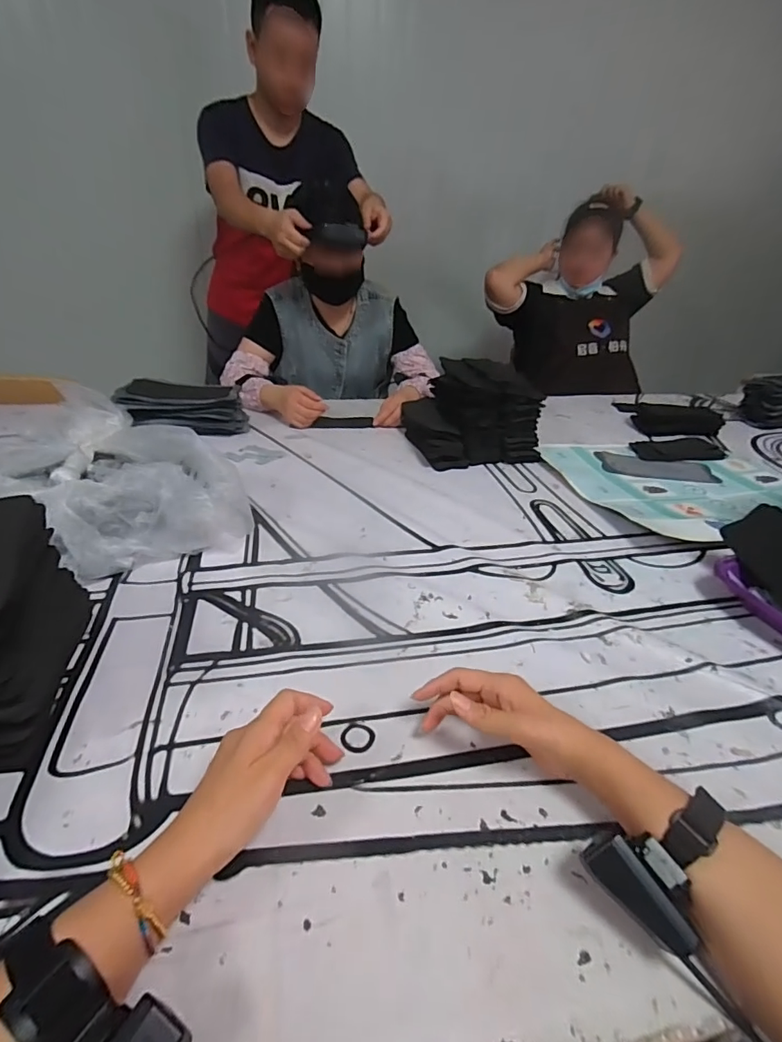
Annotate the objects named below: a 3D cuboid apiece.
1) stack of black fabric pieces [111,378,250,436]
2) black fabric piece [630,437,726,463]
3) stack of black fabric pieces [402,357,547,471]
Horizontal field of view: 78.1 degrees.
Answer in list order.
[{"bbox_3d":[-0.419,-0.230,0.968,0.254,0.081,0.101,8,31,-15],"label":"stack of black fabric pieces"},{"bbox_3d":[0.591,-0.148,0.996,0.181,0.013,0.089,-3,34,-7],"label":"black fabric piece"},{"bbox_3d":[0.157,-0.229,0.985,0.224,0.143,0.252,-4,34,-8],"label":"stack of black fabric pieces"}]

